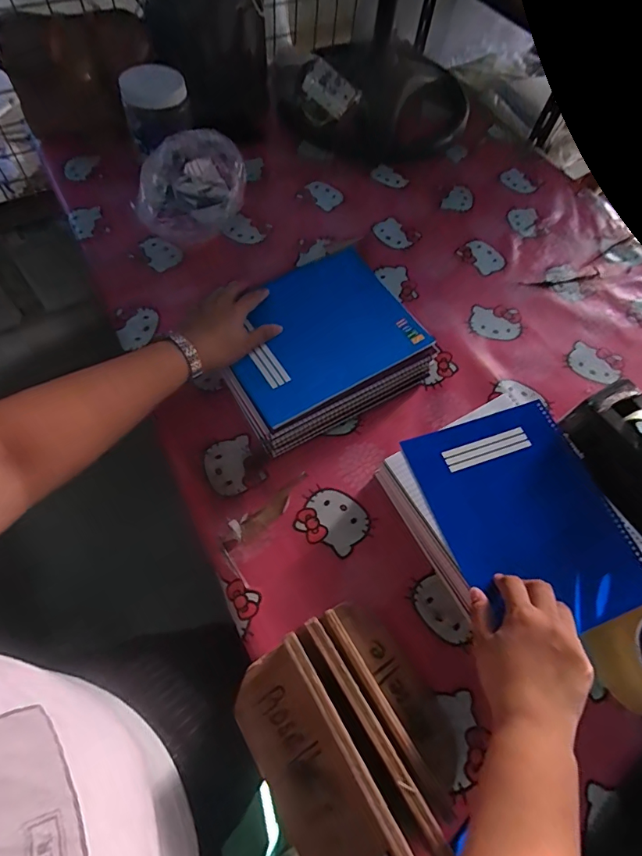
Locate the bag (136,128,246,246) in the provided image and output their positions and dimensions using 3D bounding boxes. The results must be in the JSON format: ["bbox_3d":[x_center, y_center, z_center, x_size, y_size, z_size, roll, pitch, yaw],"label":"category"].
[{"bbox_3d":[-0.208,-0.379,0.694,0.096,0.127,0.164,39,67,17],"label":"bag"}]

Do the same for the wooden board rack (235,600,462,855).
[{"bbox_3d":[0.027,0.261,0.374,0.171,0.128,0.180,-29,67,-17],"label":"wooden board rack"}]

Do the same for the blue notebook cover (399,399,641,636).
[{"bbox_3d":[0.228,0.094,0.486,0.194,0.014,0.239,-16,64,-11],"label":"blue notebook cover"}]

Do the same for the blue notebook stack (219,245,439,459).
[{"bbox_3d":[-0.009,-0.110,0.585,0.253,0.069,0.208,-27,66,-16],"label":"blue notebook stack"}]

